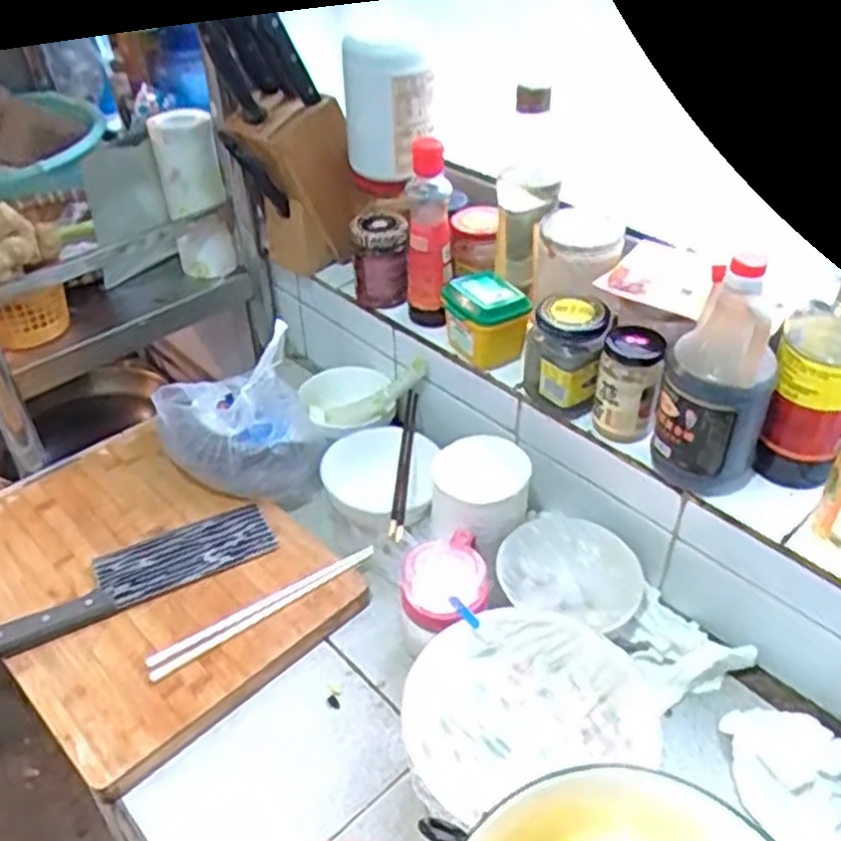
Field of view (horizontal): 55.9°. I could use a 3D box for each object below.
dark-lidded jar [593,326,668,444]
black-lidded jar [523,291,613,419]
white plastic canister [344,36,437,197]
[{"bbox_3d":[0.195,-0.030,0.741,0.055,0.101,0.054,-1,39,0],"label":"dark-lidded jar"},{"bbox_3d":[0.140,-0.064,0.772,0.072,0.104,0.070,-1,39,0],"label":"black-lidded jar"},{"bbox_3d":[-0.031,-0.320,0.860,0.093,0.144,0.077,-5,40,-5],"label":"white plastic canister"}]

